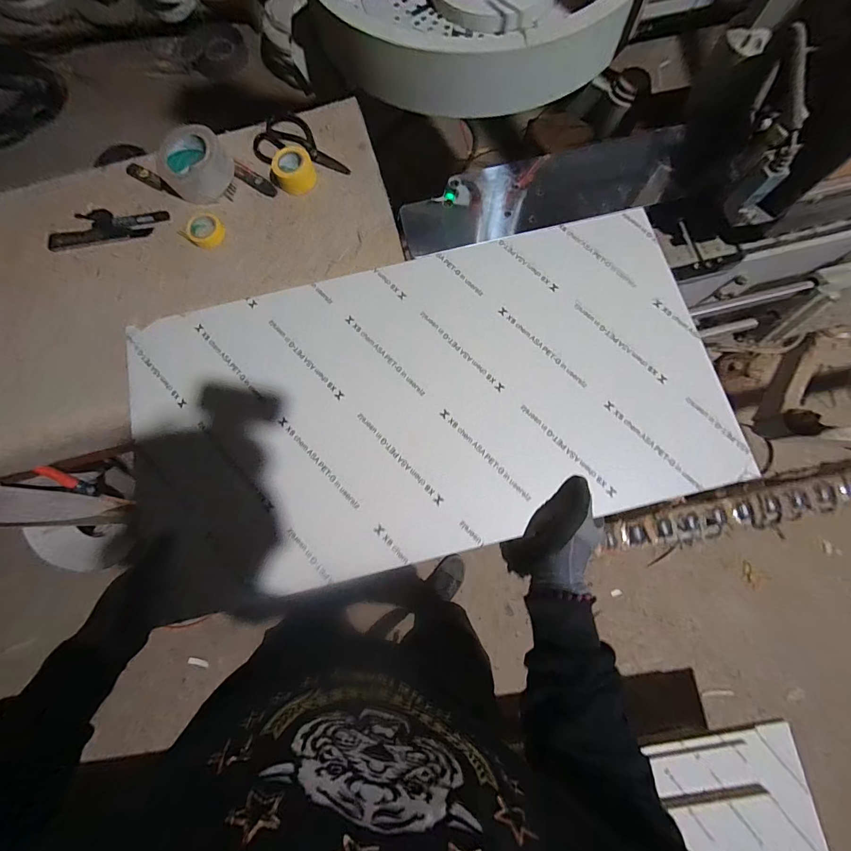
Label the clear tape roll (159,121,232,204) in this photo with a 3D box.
[{"bbox_3d":[-0.396,-0.453,0.642,0.116,0.052,0.108,0,76,-1],"label":"clear tape roll"}]

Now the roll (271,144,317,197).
[{"bbox_3d":[-0.225,-0.441,0.640,0.062,0.041,0.064,0,76,-1],"label":"roll"}]

